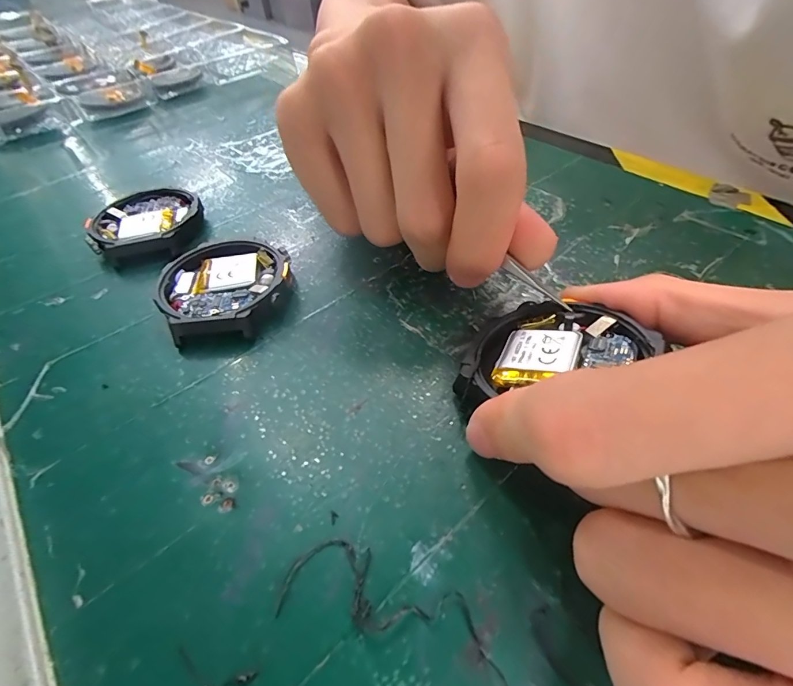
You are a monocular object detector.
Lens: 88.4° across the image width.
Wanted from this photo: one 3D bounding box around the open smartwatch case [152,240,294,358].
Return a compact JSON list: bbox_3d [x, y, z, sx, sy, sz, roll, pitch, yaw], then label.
[{"bbox_3d":[-0.066,-0.021,0.159,0.048,0.011,0.052,-16,49,-10],"label":"open smartwatch case"}]

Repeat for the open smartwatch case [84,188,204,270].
[{"bbox_3d":[-0.117,-0.055,0.193,0.048,0.011,0.049,-21,50,-14],"label":"open smartwatch case"}]

